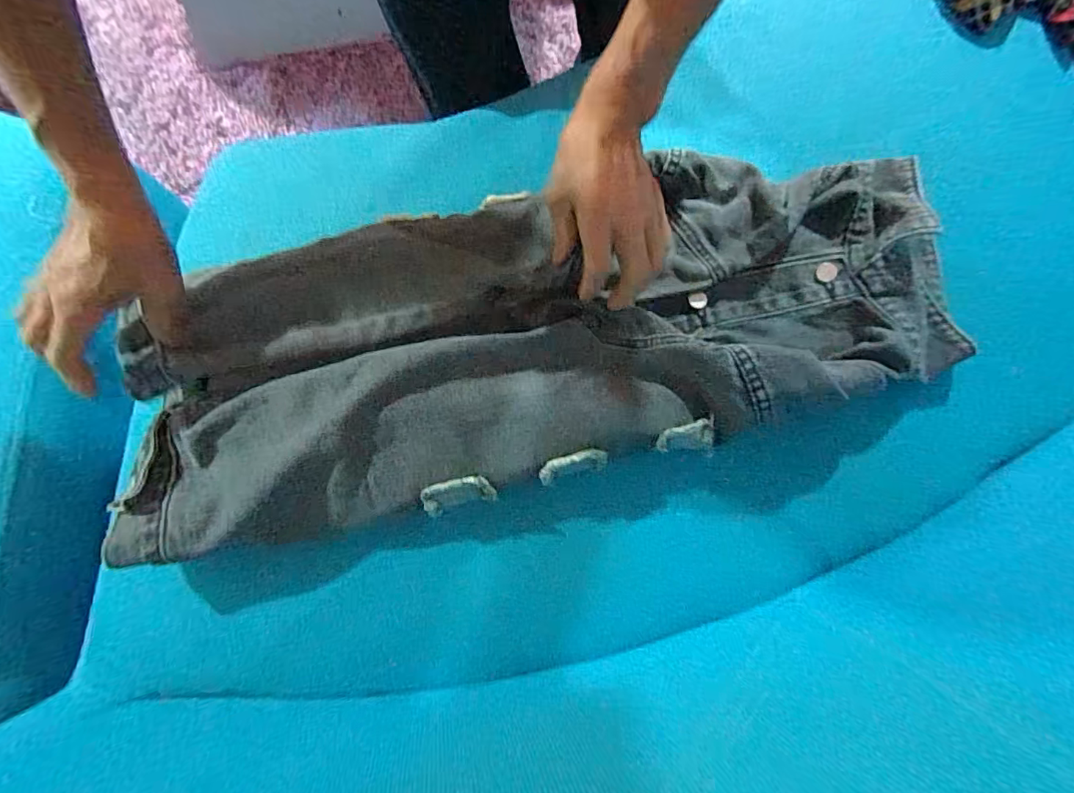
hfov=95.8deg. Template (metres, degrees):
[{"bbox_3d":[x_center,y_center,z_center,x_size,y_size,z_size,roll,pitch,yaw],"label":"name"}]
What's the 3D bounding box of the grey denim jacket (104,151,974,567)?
[{"bbox_3d":[0.015,-0.059,0.401,0.683,0.057,0.236,-13,80,-5],"label":"grey denim jacket"}]

